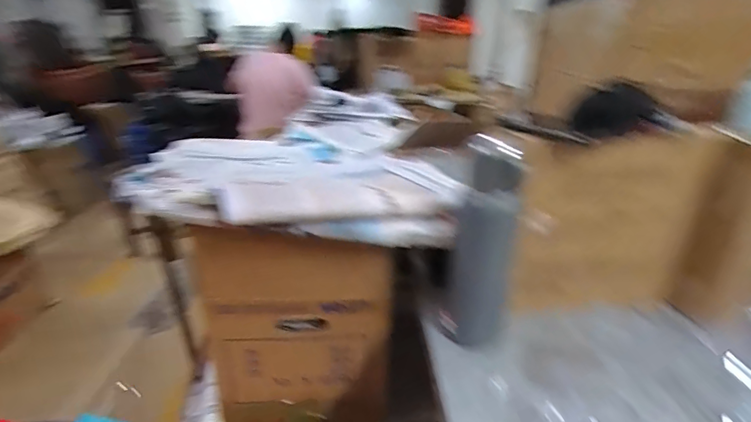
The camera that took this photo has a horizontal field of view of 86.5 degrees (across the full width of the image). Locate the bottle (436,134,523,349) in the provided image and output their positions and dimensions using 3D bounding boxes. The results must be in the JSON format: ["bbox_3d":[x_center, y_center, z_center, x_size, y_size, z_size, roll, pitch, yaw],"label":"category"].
[{"bbox_3d":[0.140,0.051,0.514,0.085,0.271,0.069,11,24,21],"label":"bottle"}]

